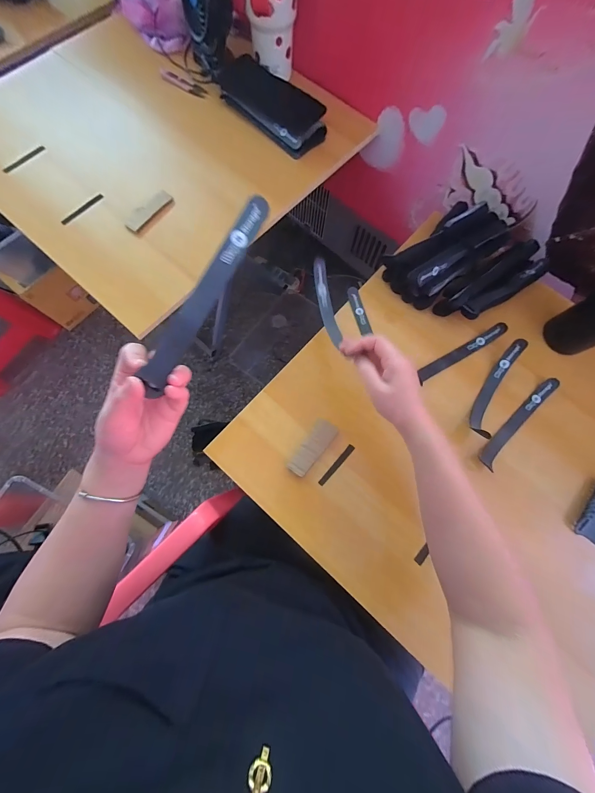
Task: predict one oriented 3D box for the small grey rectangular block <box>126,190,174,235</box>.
[{"bbox_3d":[-0.238,-0.300,0.480,0.027,0.013,0.094,34,77,7],"label":"small grey rectangular block"}]

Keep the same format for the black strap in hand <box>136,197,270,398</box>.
[{"bbox_3d":[-0.081,-0.090,0.261,0.022,0.008,0.194,32,87,-20],"label":"black strap in hand"}]

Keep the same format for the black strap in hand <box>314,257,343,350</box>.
[{"bbox_3d":[0.042,-0.132,0.427,0.019,0.028,0.152,-7,67,-4],"label":"black strap in hand"}]

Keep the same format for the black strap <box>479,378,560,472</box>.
[{"bbox_3d":[0.343,0.038,0.460,0.192,0.021,0.021,-42,80,-11],"label":"black strap"}]

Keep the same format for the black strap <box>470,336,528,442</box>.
[{"bbox_3d":[0.301,-0.014,0.448,0.023,0.033,0.165,31,76,6],"label":"black strap"}]

